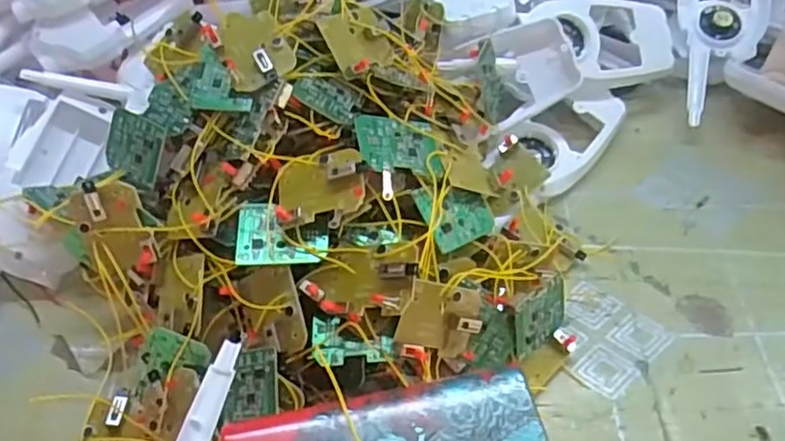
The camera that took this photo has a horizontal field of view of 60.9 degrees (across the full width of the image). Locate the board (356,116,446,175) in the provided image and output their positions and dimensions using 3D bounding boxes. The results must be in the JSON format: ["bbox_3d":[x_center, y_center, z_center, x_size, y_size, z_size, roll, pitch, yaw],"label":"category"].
[{"bbox_3d":[0.004,-0.036,0.326,0.042,0.004,0.031,5,56,-23],"label":"board"}]

